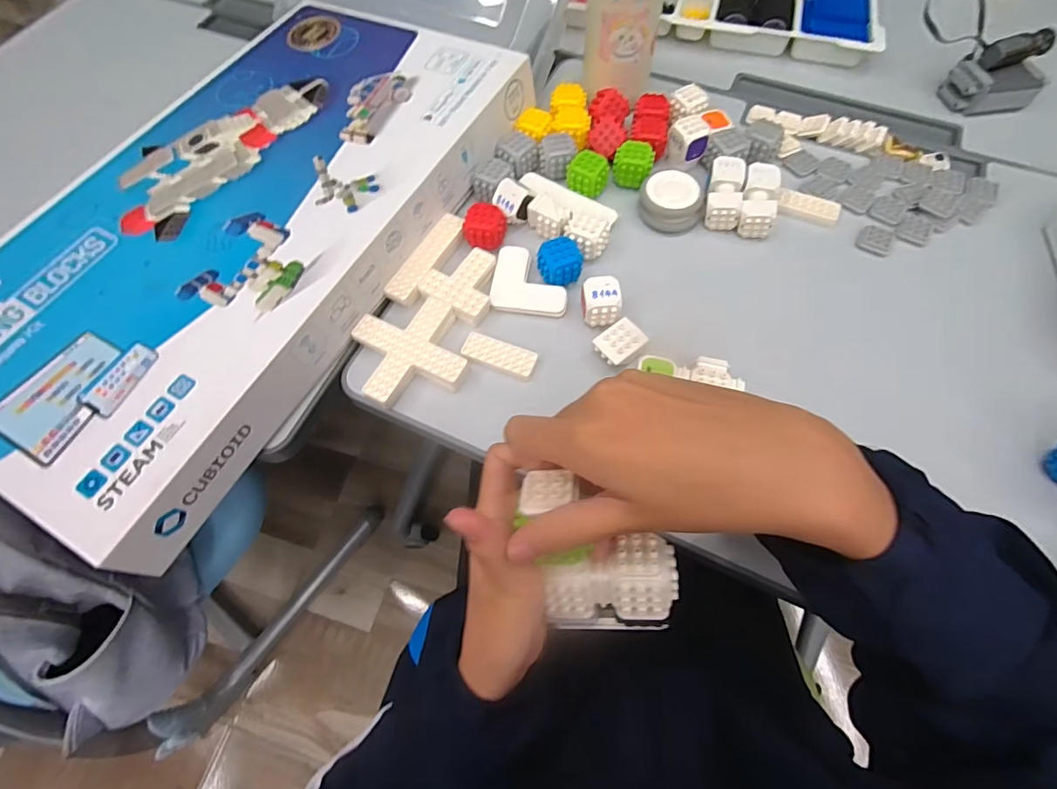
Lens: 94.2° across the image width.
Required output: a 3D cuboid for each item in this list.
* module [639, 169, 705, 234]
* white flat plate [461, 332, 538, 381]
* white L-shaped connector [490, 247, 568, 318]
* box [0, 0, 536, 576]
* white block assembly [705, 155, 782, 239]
[{"bbox_3d":[0.136,-0.185,0.471,0.053,0.027,0.055,-1,64,2],"label":"module"},{"bbox_3d":[-0.025,-0.033,0.415,0.065,0.007,0.027,22,67,12],"label":"white flat plate"},{"bbox_3d":[0.002,-0.103,0.446,0.067,0.011,0.063,6,64,5],"label":"white L-shaped connector"},{"bbox_3d":[-0.257,-0.170,0.435,0.305,0.049,0.534,29,67,11],"label":"box"},{"bbox_3d":[0.203,-0.186,0.470,0.063,0.038,0.067,11,65,7],"label":"white block assembly"}]

